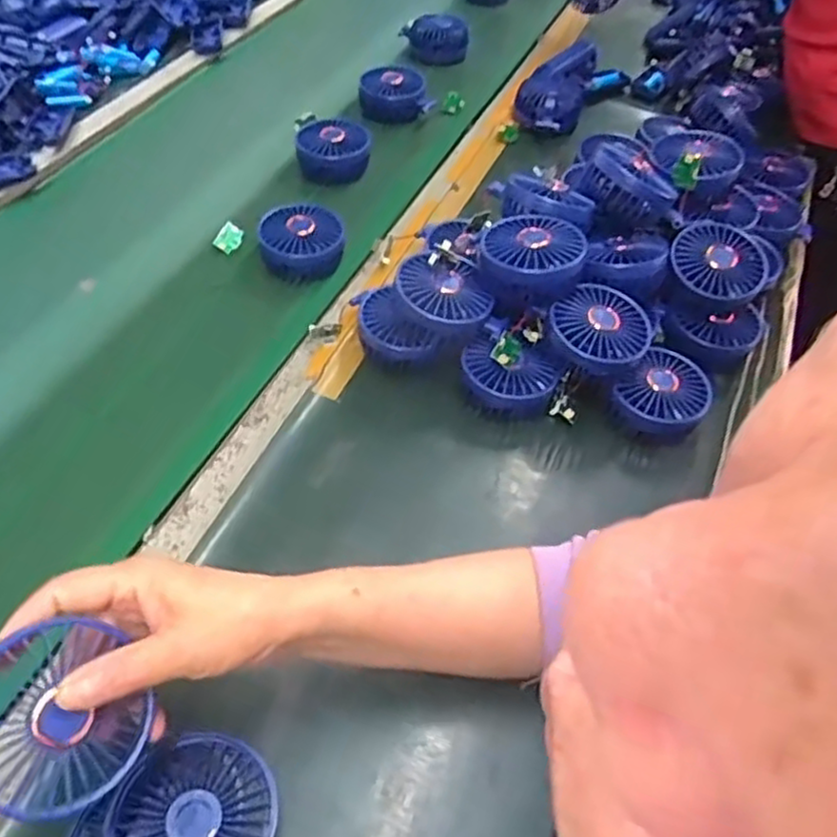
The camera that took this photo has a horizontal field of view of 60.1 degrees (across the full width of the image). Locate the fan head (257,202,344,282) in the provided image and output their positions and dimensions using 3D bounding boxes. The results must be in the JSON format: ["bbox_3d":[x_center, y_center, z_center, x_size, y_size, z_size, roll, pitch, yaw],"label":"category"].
[{"bbox_3d":[-0.123,-0.188,0.761,0.084,0.040,0.081,-6,51,-9],"label":"fan head"}]

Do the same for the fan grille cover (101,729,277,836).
[{"bbox_3d":[-0.127,0.222,0.403,0.090,0.013,0.087,13,51,7],"label":"fan grille cover"}]

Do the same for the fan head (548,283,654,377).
[{"bbox_3d":[0.159,-0.079,0.630,0.081,0.030,0.086,2,50,-2],"label":"fan head"}]

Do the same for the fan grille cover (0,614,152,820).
[{"bbox_3d":[-0.172,0.143,0.339,0.079,0.012,0.080,-18,87,-41],"label":"fan grille cover"}]

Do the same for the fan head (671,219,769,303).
[{"bbox_3d":[0.287,-0.148,0.695,0.088,0.038,0.088,1,68,-3],"label":"fan head"}]

